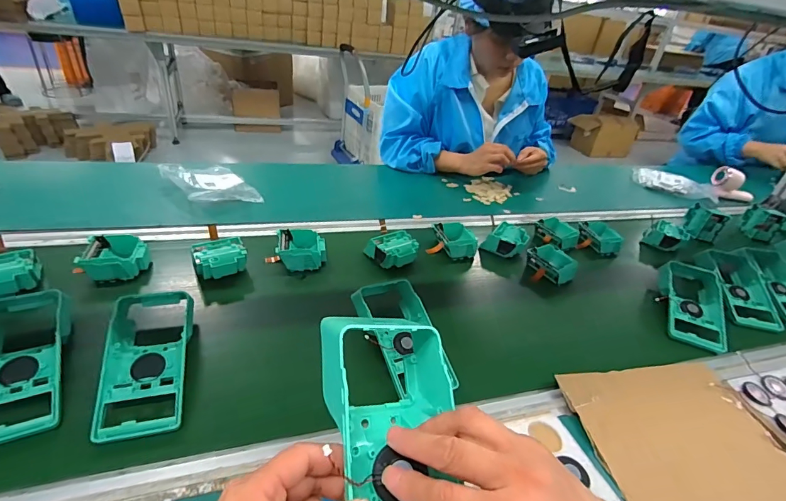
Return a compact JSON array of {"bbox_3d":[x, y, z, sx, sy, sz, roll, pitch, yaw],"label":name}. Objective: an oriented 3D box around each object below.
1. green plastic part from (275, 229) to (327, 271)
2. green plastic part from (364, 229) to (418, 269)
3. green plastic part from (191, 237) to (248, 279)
[{"bbox_3d":[-0.156,-0.003,0.693,0.080,0.036,0.076,-1,35,-11],"label":"green plastic part"},{"bbox_3d":[0.002,0.001,0.712,0.075,0.038,0.074,-13,39,-27],"label":"green plastic part"},{"bbox_3d":[-0.273,0.011,0.639,0.075,0.033,0.075,-12,39,-26],"label":"green plastic part"}]

